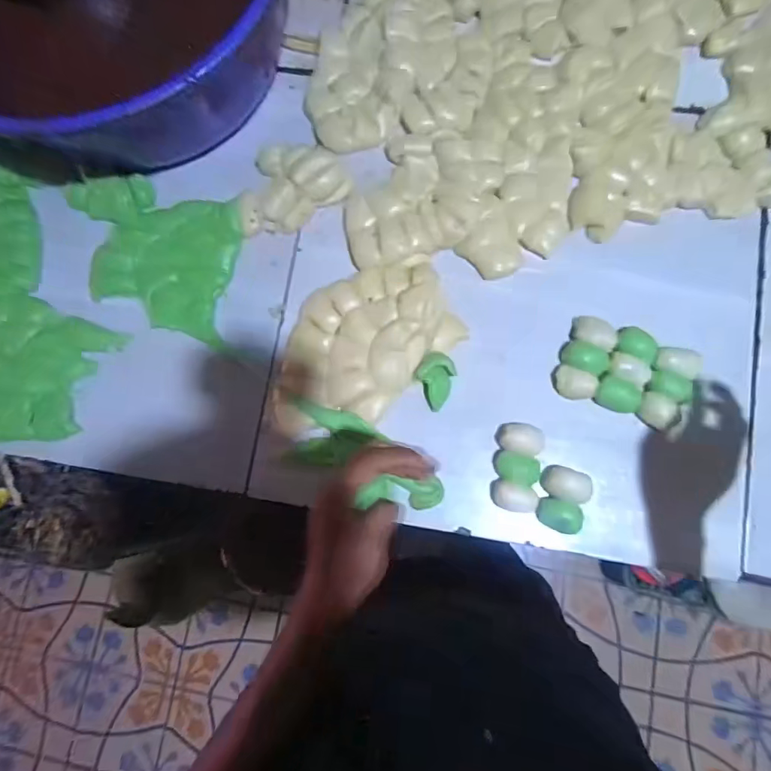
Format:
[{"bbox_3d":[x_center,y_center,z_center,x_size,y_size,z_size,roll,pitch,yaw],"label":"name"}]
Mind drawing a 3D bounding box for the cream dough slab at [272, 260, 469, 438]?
[{"bbox_3d":[-0.032,-0.042,0.503,0.216,0.018,0.139,-44,83,-3],"label":"cream dough slab"}]

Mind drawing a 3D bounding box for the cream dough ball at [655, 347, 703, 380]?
[{"bbox_3d":[0.289,-0.023,0.479,0.039,0.023,0.026,19,84,5],"label":"cream dough ball"}]

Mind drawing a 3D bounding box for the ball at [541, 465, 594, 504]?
[{"bbox_3d":[0.177,0.096,0.472,0.044,0.022,0.032,13,83,5],"label":"ball"}]

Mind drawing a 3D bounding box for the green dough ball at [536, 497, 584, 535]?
[{"bbox_3d":[0.167,0.126,0.465,0.037,0.023,0.029,13,83,5],"label":"green dough ball"}]

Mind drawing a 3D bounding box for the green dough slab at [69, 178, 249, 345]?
[{"bbox_3d":[-0.265,-0.147,0.537,0.193,0.015,0.157,14,83,5],"label":"green dough slab"}]

